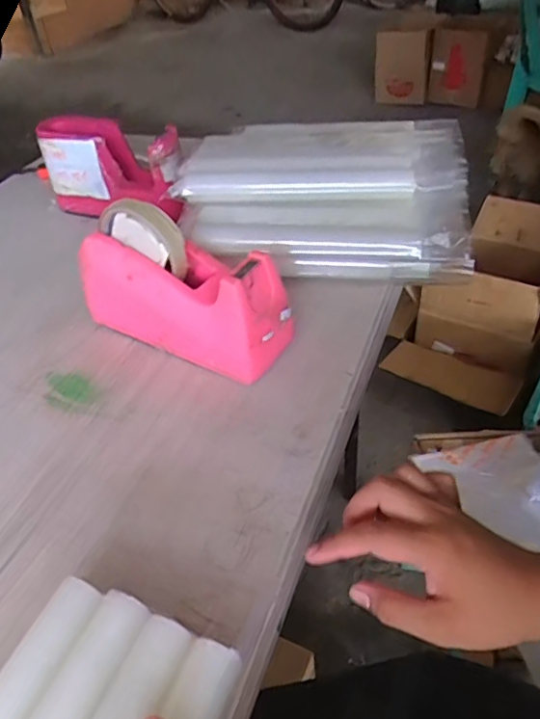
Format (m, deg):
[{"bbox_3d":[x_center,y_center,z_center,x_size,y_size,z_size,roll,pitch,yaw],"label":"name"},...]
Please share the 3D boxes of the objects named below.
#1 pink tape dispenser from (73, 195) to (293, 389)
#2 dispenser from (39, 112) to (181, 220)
[{"bbox_3d":[-0.078,-0.061,0.477,0.185,0.119,0.070,14,46,21],"label":"pink tape dispenser"},{"bbox_3d":[-0.186,-0.219,0.650,0.168,0.097,0.050,15,46,22],"label":"dispenser"}]

